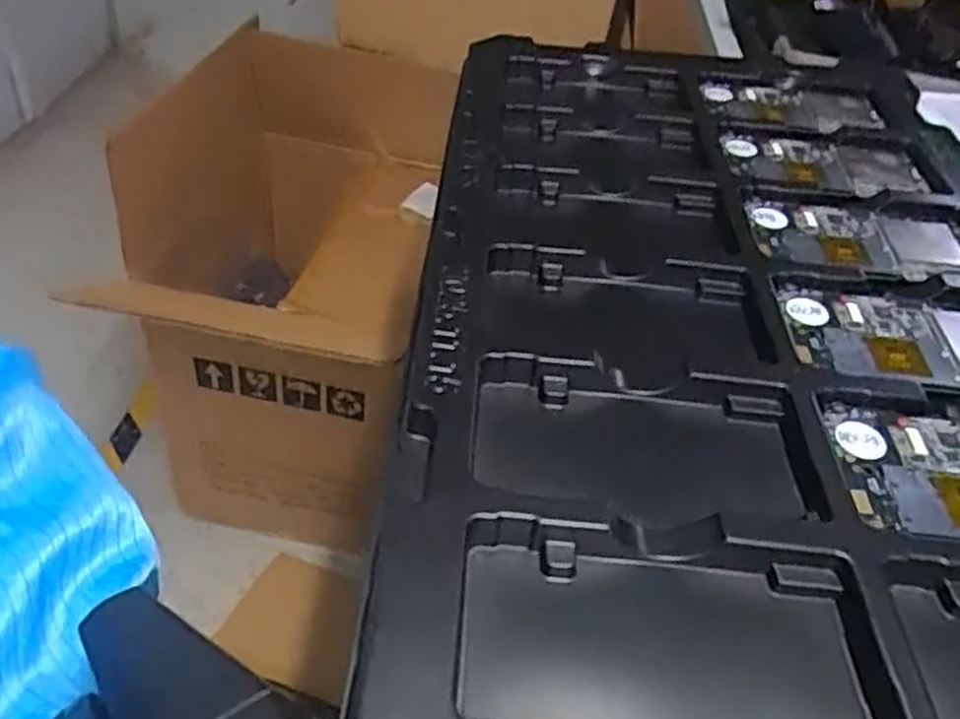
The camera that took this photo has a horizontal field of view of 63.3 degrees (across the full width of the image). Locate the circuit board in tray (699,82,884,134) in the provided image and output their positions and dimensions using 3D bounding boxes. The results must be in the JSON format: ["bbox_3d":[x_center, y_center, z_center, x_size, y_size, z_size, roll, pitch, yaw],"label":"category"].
[{"bbox_3d":[0.225,-0.183,0.563,0.123,0.004,0.070,11,43,1],"label":"circuit board in tray"}]

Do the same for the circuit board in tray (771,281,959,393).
[{"bbox_3d":[0.210,-0.008,0.371,0.124,0.006,0.068,9,43,-2],"label":"circuit board in tray"}]

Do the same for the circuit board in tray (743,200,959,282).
[{"bbox_3d":[0.212,-0.068,0.436,0.118,0.004,0.068,8,43,-2],"label":"circuit board in tray"}]

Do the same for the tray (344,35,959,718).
[{"bbox_3d":[0.138,-0.025,0.410,0.329,0.057,0.571,8,43,-3],"label":"tray"}]

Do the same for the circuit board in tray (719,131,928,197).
[{"bbox_3d":[0.219,-0.127,0.498,0.121,0.004,0.069,9,43,-2],"label":"circuit board in tray"}]

